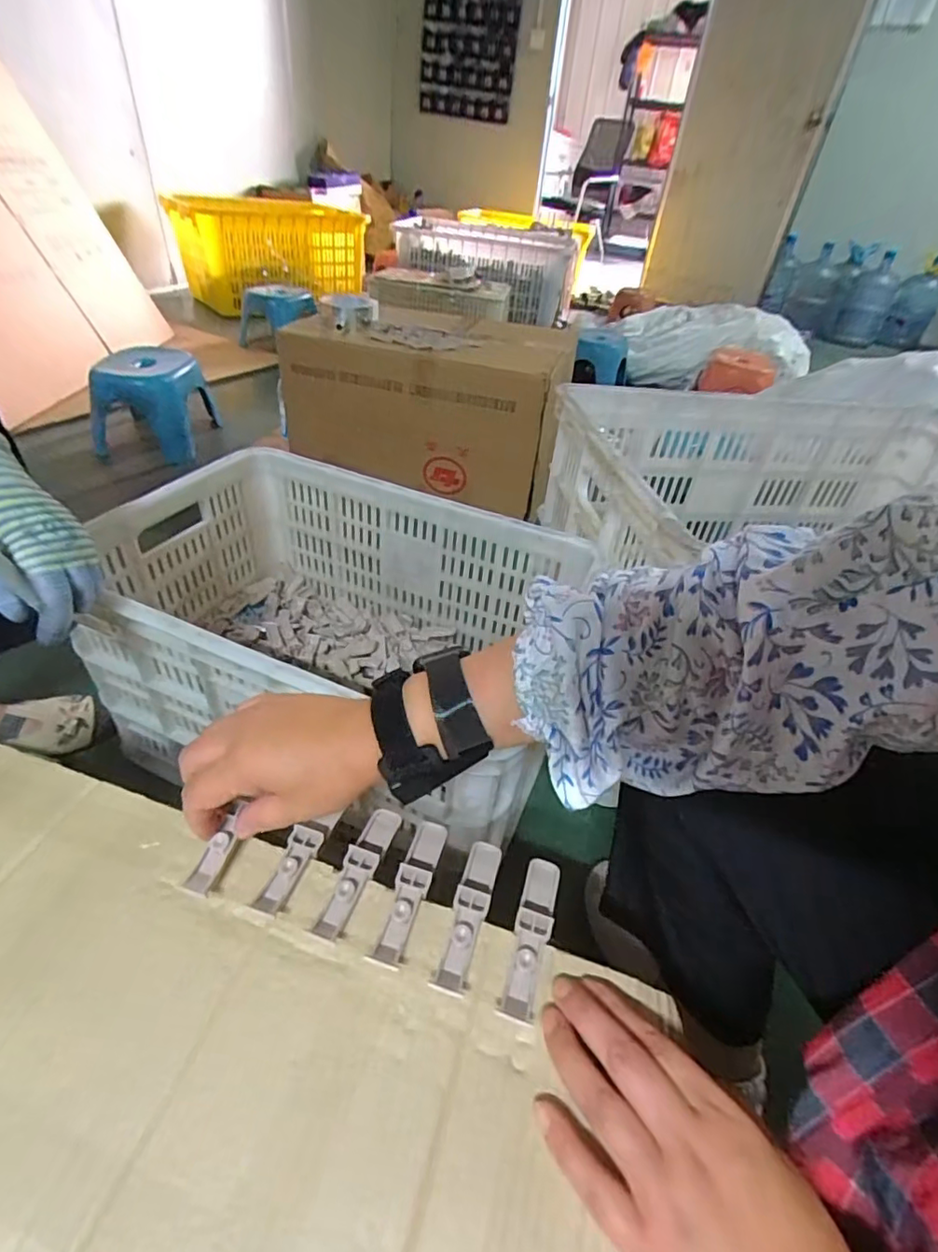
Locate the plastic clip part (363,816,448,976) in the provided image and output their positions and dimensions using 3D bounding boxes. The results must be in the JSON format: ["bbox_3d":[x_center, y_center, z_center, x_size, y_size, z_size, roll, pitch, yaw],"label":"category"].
[{"bbox_3d":[-0.036,0.163,0.344,0.020,0.011,0.097,14,41,8],"label":"plastic clip part"}]

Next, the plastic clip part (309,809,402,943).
[{"bbox_3d":[-0.071,0.153,0.352,0.022,0.010,0.094,13,37,12],"label":"plastic clip part"}]

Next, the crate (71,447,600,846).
[{"bbox_3d":[-0.164,0.000,0.667,0.503,0.221,0.357,19,42,15],"label":"crate"}]

